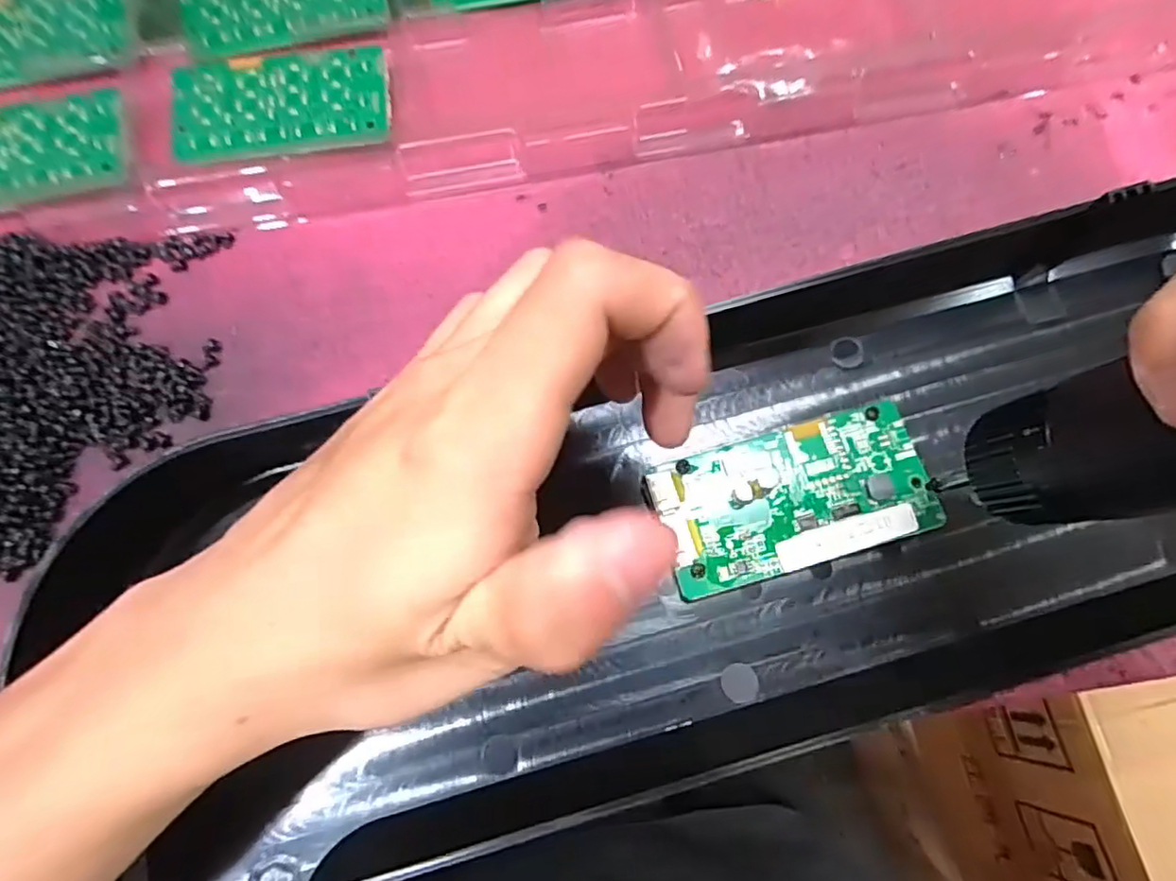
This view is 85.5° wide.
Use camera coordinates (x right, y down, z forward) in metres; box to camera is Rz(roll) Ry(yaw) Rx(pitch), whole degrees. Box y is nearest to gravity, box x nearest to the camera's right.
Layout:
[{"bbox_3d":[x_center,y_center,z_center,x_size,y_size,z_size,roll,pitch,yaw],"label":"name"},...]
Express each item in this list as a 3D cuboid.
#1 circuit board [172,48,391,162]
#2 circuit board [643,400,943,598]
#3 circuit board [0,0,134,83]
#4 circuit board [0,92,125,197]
[{"bbox_3d":[-0.134,-0.147,0.277,0.092,0.007,0.047,-6,74,-3],"label":"circuit board"},{"bbox_3d":[0.072,0.020,0.222,0.093,0.007,0.047,-16,74,-6],"label":"circuit board"},{"bbox_3d":[-0.258,-0.187,0.291,0.090,0.005,0.051,-14,78,-4],"label":"circuit board"},{"bbox_3d":[-0.241,-0.122,0.268,0.086,0.005,0.045,-11,74,-4],"label":"circuit board"}]

